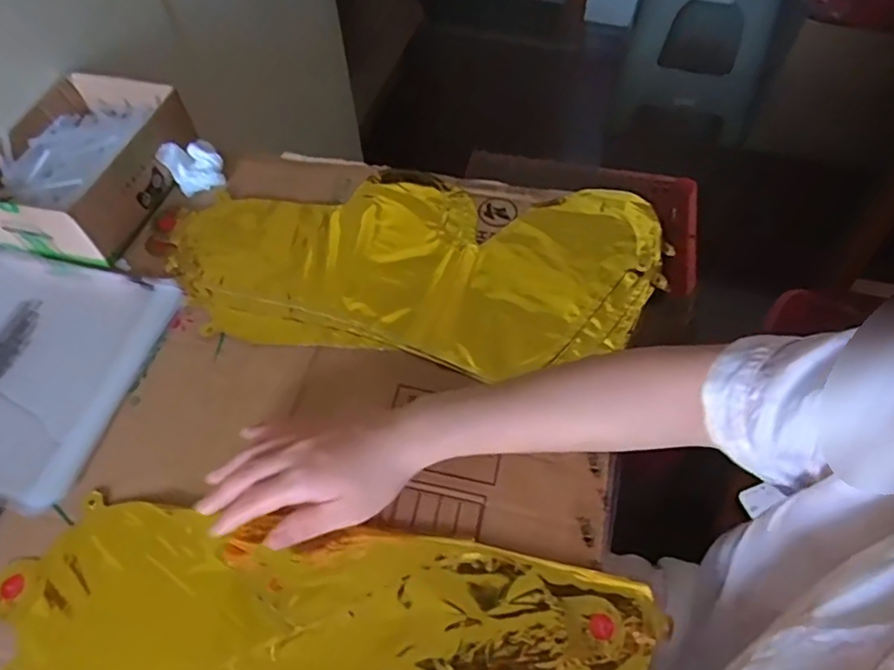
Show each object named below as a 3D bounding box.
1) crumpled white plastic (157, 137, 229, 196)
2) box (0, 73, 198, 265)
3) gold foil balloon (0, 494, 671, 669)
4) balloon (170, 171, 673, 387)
[{"bbox_3d":[-0.253,-0.172,0.619,0.052,0.039,0.040,-23,59,-13],"label":"crumpled white plastic"},{"bbox_3d":[-0.342,-0.167,0.600,0.134,0.066,0.195,11,58,9],"label":"box"},{"bbox_3d":[-0.079,0.193,0.400,0.411,0.015,0.138,5,57,4],"label":"gold foil balloon"},{"bbox_3d":[-0.029,-0.071,0.558,0.427,0.011,0.206,5,57,5],"label":"balloon"}]

